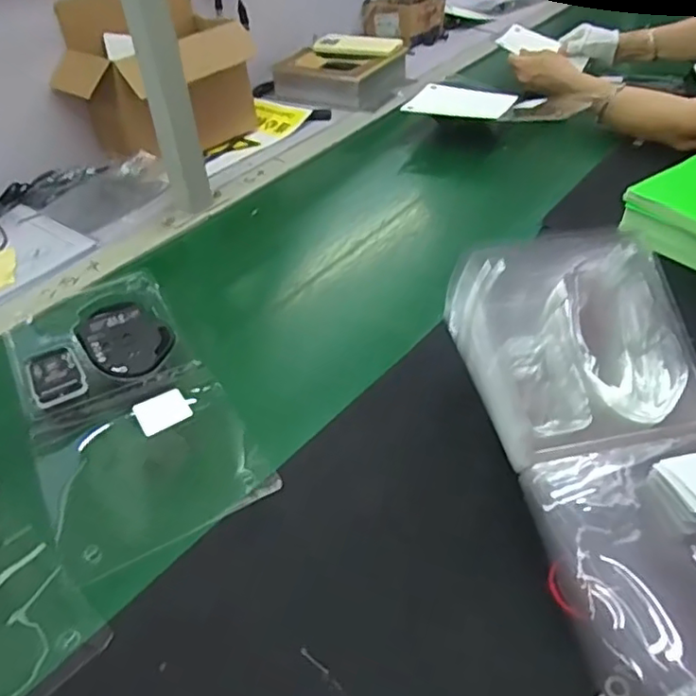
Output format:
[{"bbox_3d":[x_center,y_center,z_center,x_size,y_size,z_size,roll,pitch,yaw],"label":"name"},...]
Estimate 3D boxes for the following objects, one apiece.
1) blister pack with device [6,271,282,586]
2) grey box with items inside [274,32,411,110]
[{"bbox_3d":[-0.199,0.040,0.535,0.160,0.037,0.287,-22,57,-25],"label":"blister pack with device"},{"bbox_3d":[-0.014,-0.498,1.081,0.209,0.057,0.182,17,46,23],"label":"grey box with items inside"}]

